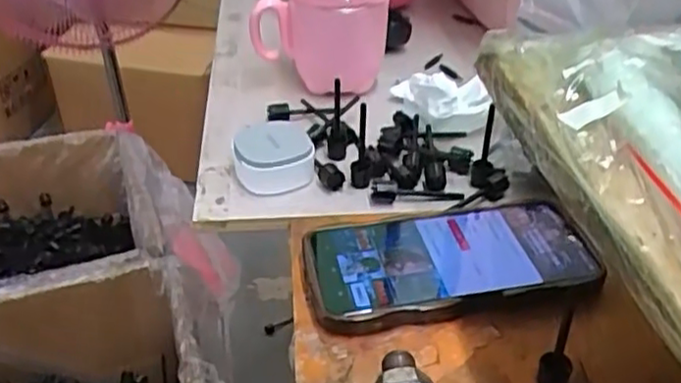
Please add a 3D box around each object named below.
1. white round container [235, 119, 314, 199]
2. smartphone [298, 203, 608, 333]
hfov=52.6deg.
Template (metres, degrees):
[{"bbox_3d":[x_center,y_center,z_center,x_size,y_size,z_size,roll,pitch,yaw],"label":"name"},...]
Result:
[{"bbox_3d":[-0.047,-0.028,0.491,0.054,0.028,0.064,-3,37,-4],"label":"white round container"},{"bbox_3d":[0.063,0.042,0.403,0.162,0.017,0.081,-5,37,-8],"label":"smartphone"}]

